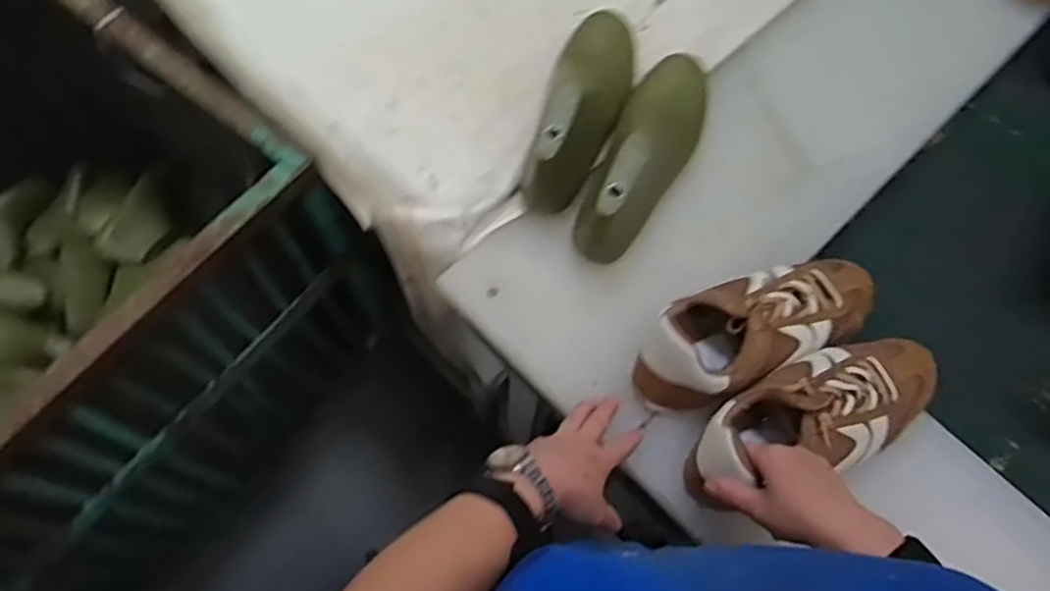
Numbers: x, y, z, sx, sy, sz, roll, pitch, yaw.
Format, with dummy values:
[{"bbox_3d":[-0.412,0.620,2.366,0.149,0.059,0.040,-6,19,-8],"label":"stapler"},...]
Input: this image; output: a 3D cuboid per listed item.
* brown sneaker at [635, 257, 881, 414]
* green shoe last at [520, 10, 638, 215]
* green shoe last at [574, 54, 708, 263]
[{"bbox_3d":[0.218,0.024,0.643,0.244,0.085,0.093,-26,69,-13],"label":"brown sneaker"},{"bbox_3d":[0.061,-0.210,0.734,0.084,0.097,0.263,19,66,6],"label":"green shoe last"},{"bbox_3d":[0.130,-0.152,0.712,0.078,0.104,0.266,23,67,8],"label":"green shoe last"}]

